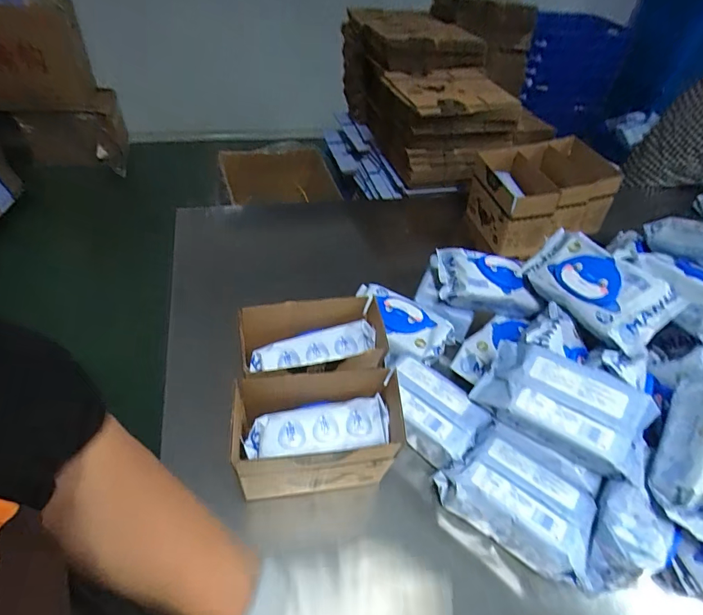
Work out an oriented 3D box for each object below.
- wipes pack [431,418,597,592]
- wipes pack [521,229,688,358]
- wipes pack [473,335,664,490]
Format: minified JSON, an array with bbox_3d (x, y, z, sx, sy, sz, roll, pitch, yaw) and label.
[{"bbox_3d":[0.223,0.246,0.566,0.186,0.064,0.132,32,51,22],"label":"wipes pack"},{"bbox_3d":[0.373,-0.036,0.659,0.115,0.058,0.219,-44,53,6],"label":"wipes pack"},{"bbox_3d":[0.291,0.130,0.575,0.221,0.064,0.121,29,72,24],"label":"wipes pack"}]

